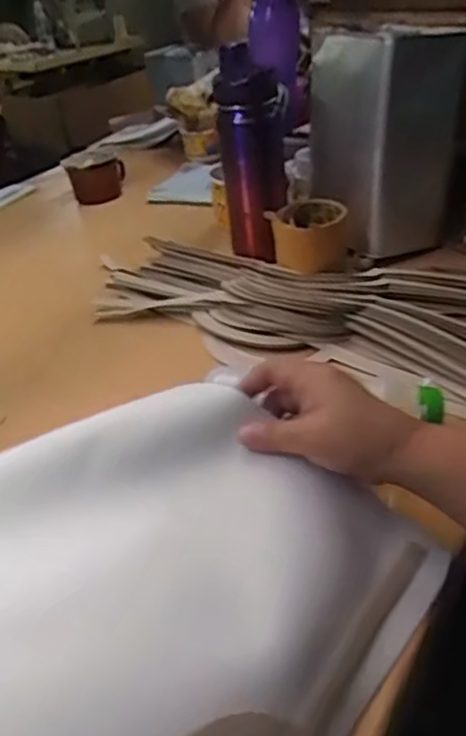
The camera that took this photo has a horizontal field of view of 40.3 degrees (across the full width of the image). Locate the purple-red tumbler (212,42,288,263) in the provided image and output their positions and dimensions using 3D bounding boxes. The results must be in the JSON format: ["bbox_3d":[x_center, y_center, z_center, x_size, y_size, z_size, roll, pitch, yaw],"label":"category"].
[{"bbox_3d":[0.023,-0.235,0.704,0.074,0.214,0.072,-5,35,4],"label":"purple-red tumbler"}]

